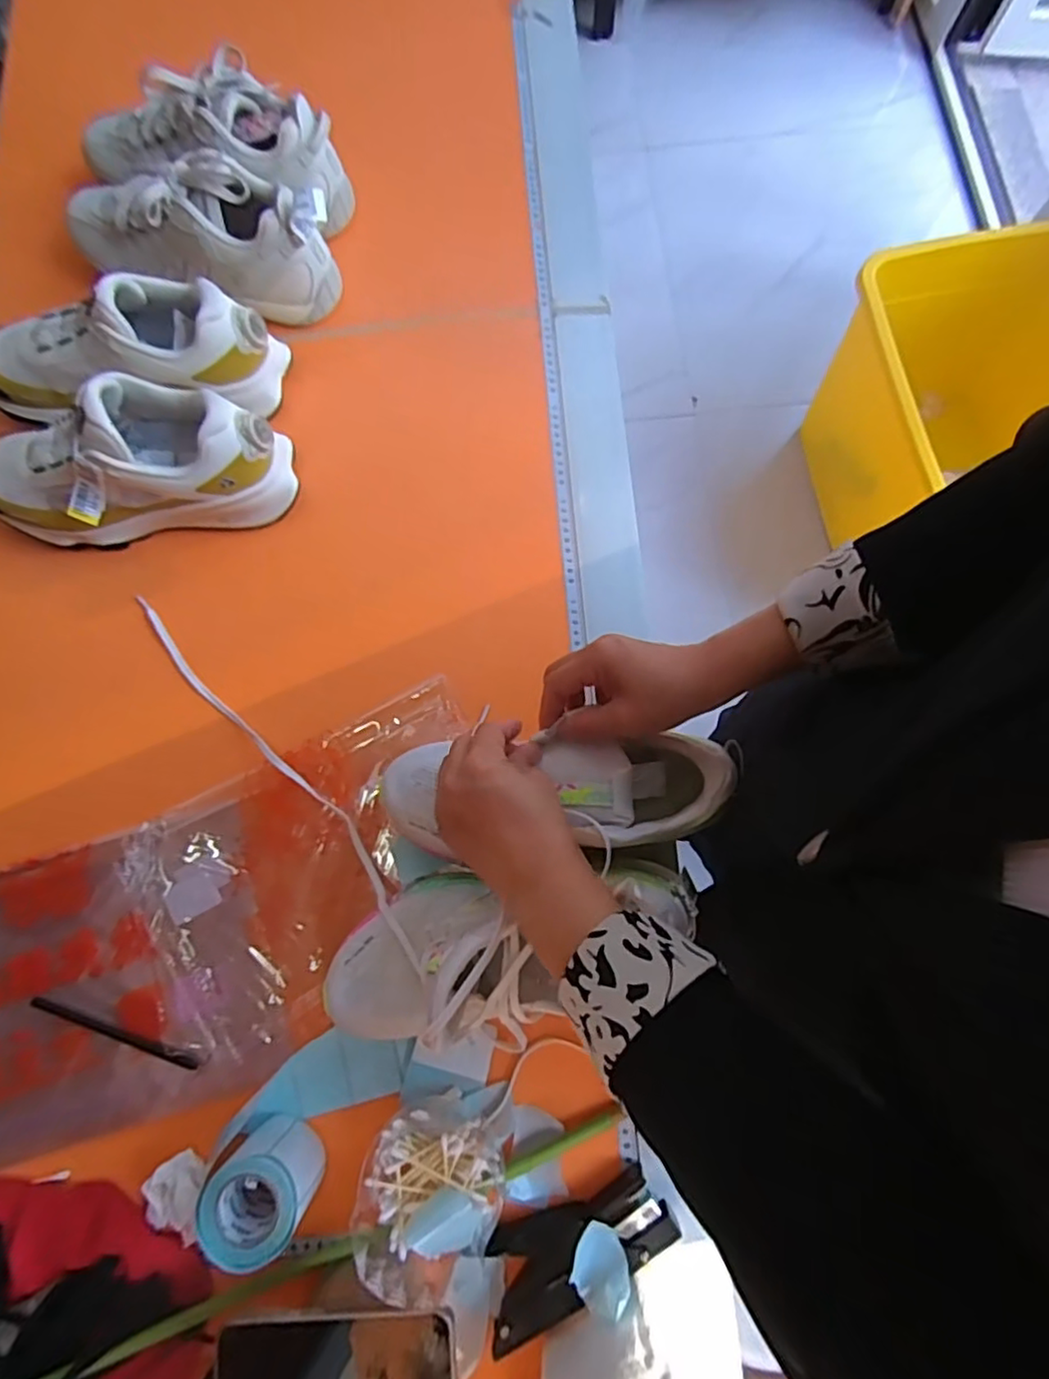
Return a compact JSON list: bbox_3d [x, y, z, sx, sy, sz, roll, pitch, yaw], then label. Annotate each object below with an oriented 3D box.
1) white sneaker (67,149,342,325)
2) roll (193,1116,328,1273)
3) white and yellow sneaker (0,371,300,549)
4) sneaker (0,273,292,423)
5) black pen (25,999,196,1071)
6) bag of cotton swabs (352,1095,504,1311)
[{"bbox_3d":[-0.311,-0.428,0.597,0.263,0.107,0.089,15,78,4],"label":"white sneaker"},{"bbox_3d":[-0.187,0.357,0.454,0.066,0.064,0.065,0,77,1],"label":"roll"},{"bbox_3d":[-0.352,-0.195,0.547,0.275,0.110,0.093,-10,77,-1],"label":"white and yellow sneaker"},{"bbox_3d":[-0.368,-0.300,0.567,0.273,0.094,0.093,-10,77,-1],"label":"sneaker"},{"bbox_3d":[-0.326,0.272,0.503,0.147,0.010,0.009,17,78,4],"label":"black pen"},{"bbox_3d":[-0.068,0.355,0.449,0.099,0.060,0.105,35,80,8],"label":"bag of cotton swabs"}]

